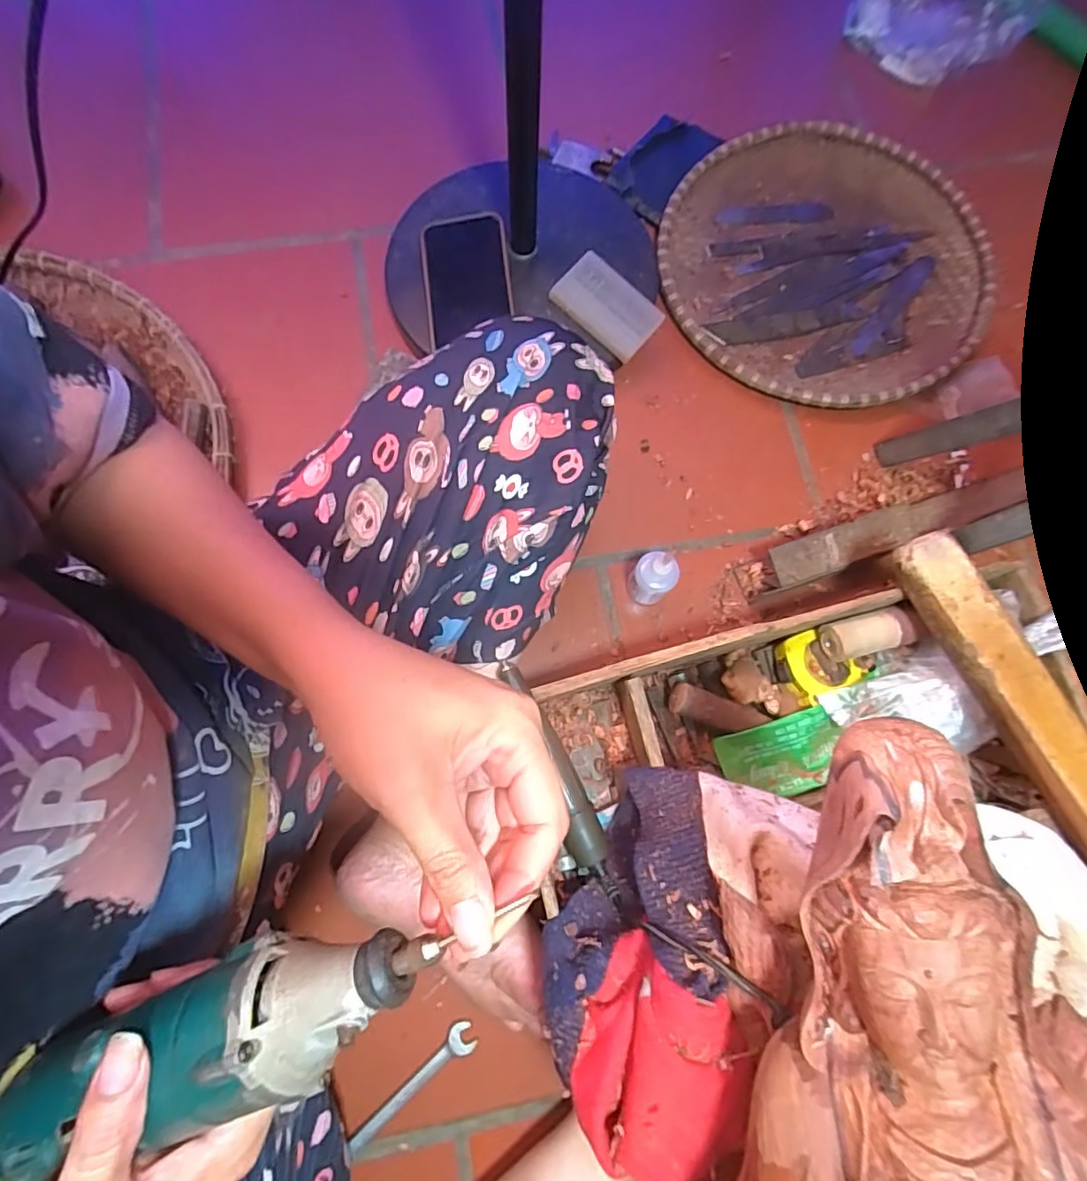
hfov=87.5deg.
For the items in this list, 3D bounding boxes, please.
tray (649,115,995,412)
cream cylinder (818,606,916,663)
[{"bbox_3d":[0.293,-0.341,0.596,0.319,0.039,0.324,0,76,-2],"label":"tray"},{"bbox_3d":[0.244,0.033,0.428,0.063,0.022,0.029,-13,77,-5],"label":"cream cylinder"}]

